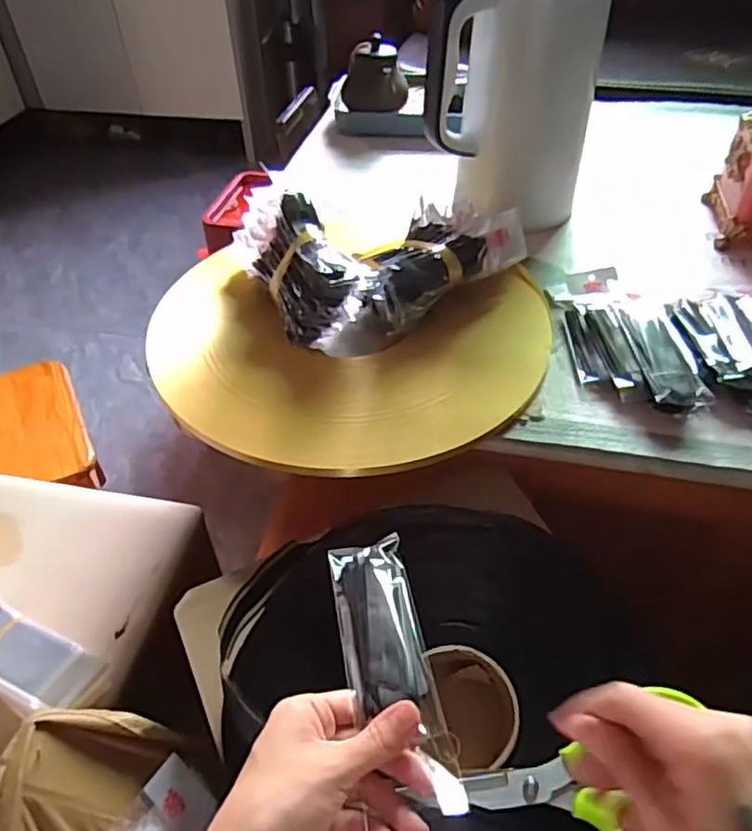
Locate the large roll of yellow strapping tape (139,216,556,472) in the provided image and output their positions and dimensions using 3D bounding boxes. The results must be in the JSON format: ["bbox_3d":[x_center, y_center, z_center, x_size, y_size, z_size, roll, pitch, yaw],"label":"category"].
[{"bbox_3d":[-0.022,-0.085,0.622,0.357,0.023,0.366,-1,45,1],"label":"large roll of yellow strapping tape"}]

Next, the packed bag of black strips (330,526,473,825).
[{"bbox_3d":[0.010,0.140,0.369,0.052,0.017,0.168,-13,41,-12],"label":"packed bag of black strips"}]

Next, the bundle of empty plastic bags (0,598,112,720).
[{"bbox_3d":[-0.334,0.199,0.563,0.217,0.026,0.065,21,49,21],"label":"bundle of empty plastic bags"}]

